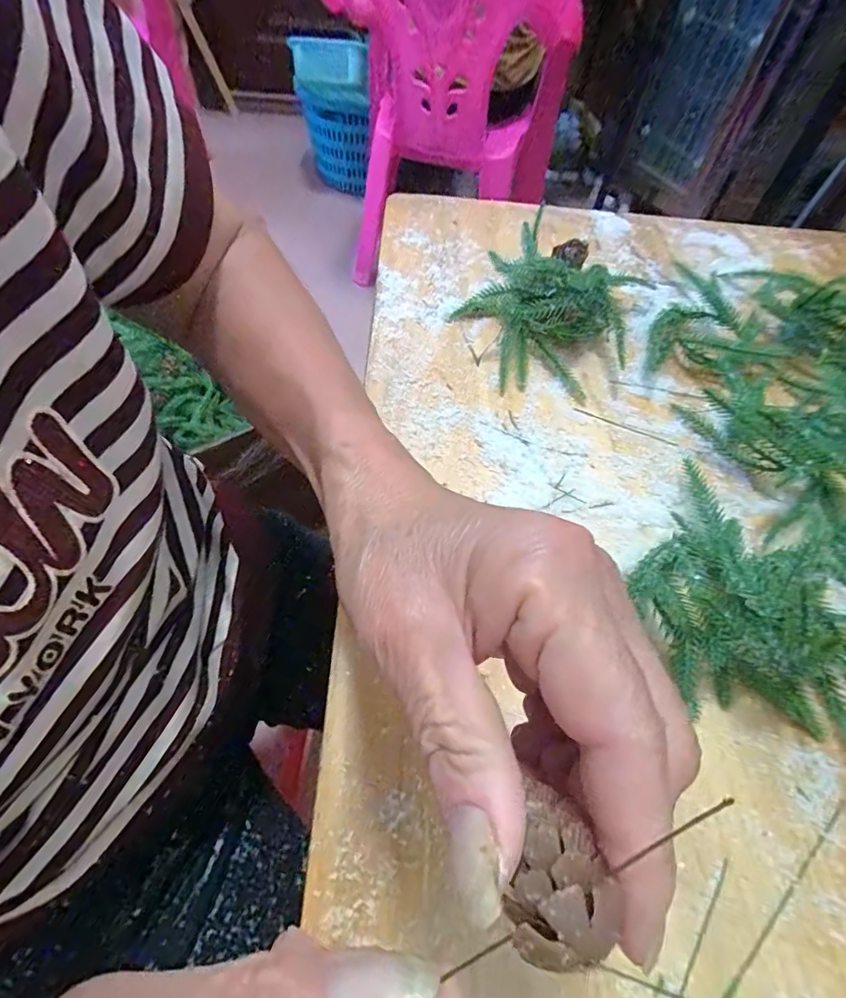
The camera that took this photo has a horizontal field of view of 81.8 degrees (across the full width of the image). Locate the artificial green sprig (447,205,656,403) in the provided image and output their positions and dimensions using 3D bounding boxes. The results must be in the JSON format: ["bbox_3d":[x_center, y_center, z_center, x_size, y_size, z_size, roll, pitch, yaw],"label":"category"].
[{"bbox_3d":[0.088,-0.140,0.361,0.132,0.052,0.123,34,62,17],"label":"artificial green sprig"}]

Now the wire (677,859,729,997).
[{"bbox_3d":[0.100,0.181,0.184,0.004,0.004,0.090,34,62,18],"label":"wire"}]

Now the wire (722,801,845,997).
[{"bbox_3d":[0.151,0.162,0.200,0.100,0.004,0.004,-34,65,-22],"label":"wire"}]

